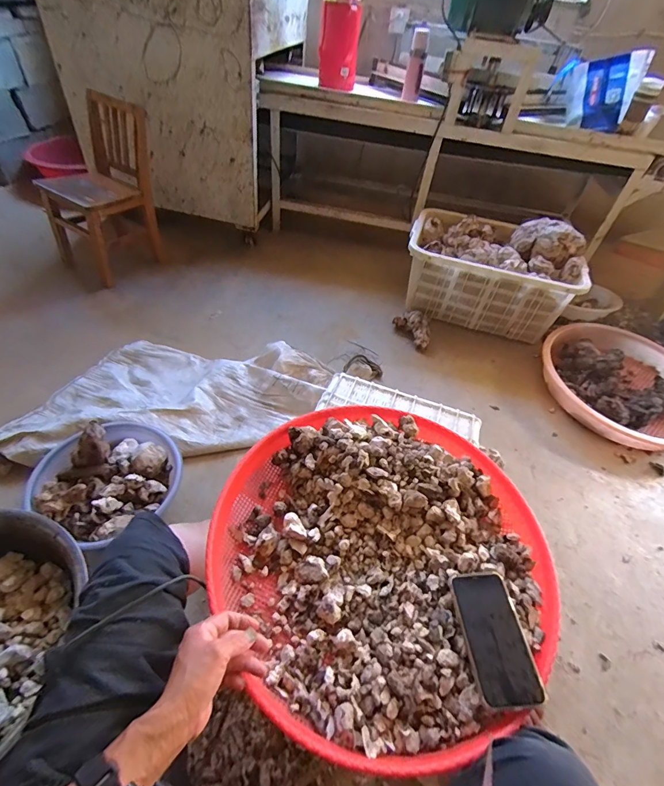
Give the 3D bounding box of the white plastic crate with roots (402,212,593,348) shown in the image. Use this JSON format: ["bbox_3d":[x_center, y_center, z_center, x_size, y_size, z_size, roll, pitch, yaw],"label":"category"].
[{"bbox_3d":[0.612,-0.488,1.518,0.611,0.336,0.366,17,47,7],"label":"white plastic crate with roots"}]

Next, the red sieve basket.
[{"bbox_3d":[0.075,0.220,0.591,0.465,0.076,0.476,4,46,-4],"label":"red sieve basket"}]

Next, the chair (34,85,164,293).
[{"bbox_3d":[-0.885,-0.764,1.429,0.336,0.533,0.378,37,53,24],"label":"chair"}]

